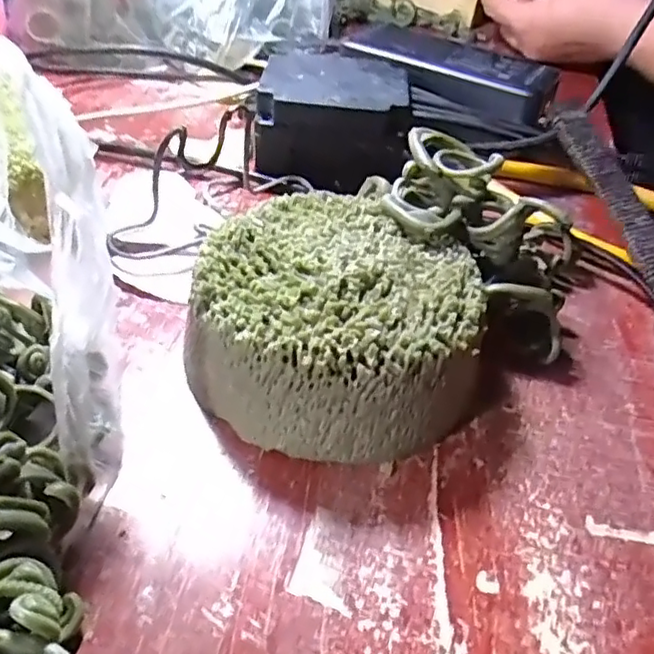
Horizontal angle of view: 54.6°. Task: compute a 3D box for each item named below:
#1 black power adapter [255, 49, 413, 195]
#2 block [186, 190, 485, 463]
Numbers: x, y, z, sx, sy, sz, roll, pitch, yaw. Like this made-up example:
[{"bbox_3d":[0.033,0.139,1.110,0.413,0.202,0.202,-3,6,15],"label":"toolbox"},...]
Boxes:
[{"bbox_3d":[0.004,-0.116,0.350,0.080,0.042,0.084,6,42,-1],"label":"black power adapter"},{"bbox_3d":[0.004,-0.003,0.229,0.098,0.046,0.092,4,42,-4],"label":"block"}]

